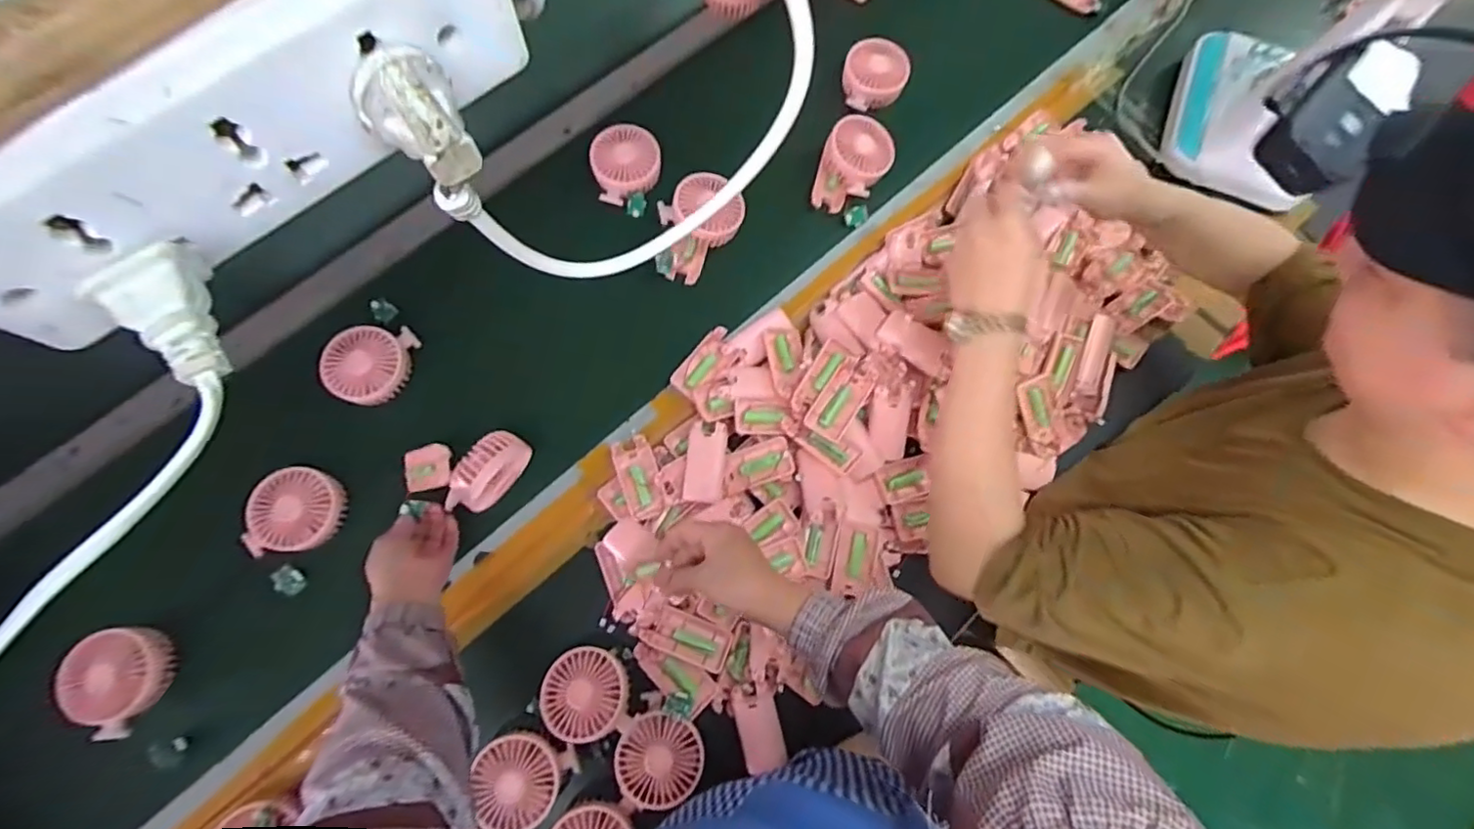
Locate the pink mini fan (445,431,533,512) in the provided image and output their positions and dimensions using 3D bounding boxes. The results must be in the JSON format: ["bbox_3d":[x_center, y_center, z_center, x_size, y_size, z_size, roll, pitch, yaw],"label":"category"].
[{"bbox_3d":[-0.270,0.062,0.673,0.040,0.064,0.095,37,77,8],"label":"pink mini fan"}]

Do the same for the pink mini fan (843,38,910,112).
[{"bbox_3d":[0.196,-0.478,0.876,0.087,0.033,0.090,0,75,-1],"label":"pink mini fan"}]

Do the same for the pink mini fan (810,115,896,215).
[{"bbox_3d":[0.151,-0.331,0.823,0.085,0.052,0.115,35,77,8],"label":"pink mini fan"}]

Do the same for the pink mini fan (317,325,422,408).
[{"bbox_3d":[-0.429,-0.060,0.719,0.083,0.039,0.097,12,75,2],"label":"pink mini fan"}]

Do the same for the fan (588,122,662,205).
[{"bbox_3d":[-0.146,-0.328,0.817,0.092,0.037,0.098,-15,76,-5],"label":"fan"}]

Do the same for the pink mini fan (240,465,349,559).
[{"bbox_3d":[-0.475,0.103,0.668,0.092,0.034,0.085,-5,75,-3],"label":"pink mini fan"}]

